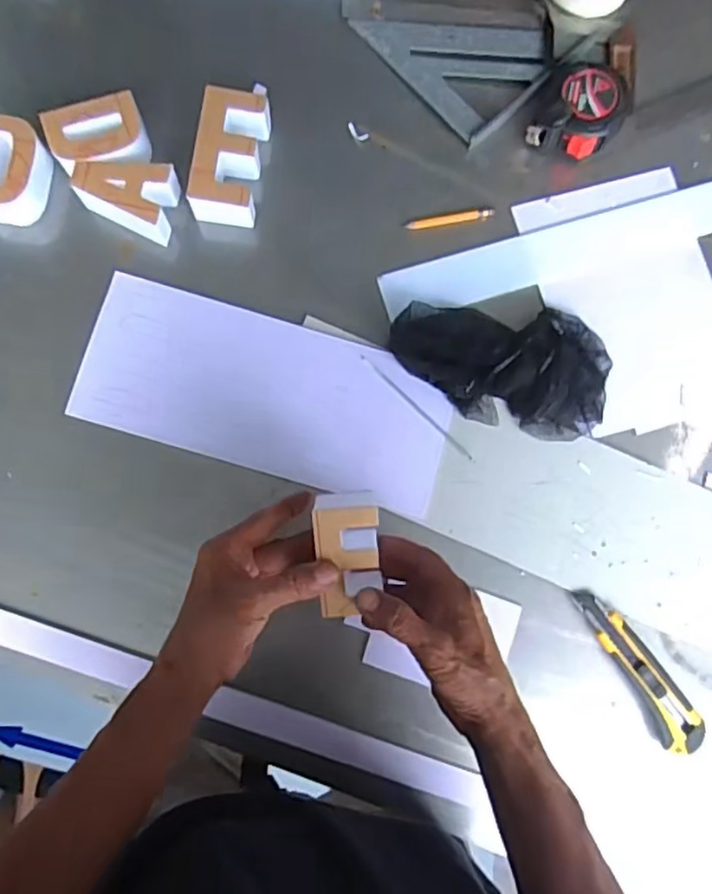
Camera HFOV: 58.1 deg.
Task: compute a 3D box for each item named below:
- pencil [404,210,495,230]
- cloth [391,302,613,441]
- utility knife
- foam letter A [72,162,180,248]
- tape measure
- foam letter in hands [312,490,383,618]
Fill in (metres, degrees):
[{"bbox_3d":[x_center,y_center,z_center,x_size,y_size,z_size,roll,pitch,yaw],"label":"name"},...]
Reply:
[{"bbox_3d":[0.093,-0.223,0.628,0.086,0.006,0.011,-9,84,-5],"label":"pencil"},{"bbox_3d":[0.135,-0.080,0.586,0.205,0.049,0.121,11,83,-2],"label":"cloth"},{"bbox_3d":[0.257,0.198,0.583,0.036,0.017,0.163,-31,86,-6],"label":"utility knife"},{"bbox_3d":[-0.211,-0.230,0.593,0.089,0.043,0.061,13,83,-2],"label":"foam letter A"},{"bbox_3d":[0.217,-0.330,0.627,0.079,0.035,0.084,0,84,-4],"label":"tape measure"},{"bbox_3d":[-0.008,0.080,0.482,0.047,0.038,0.091,1,88,-4],"label":"foam letter in hands"}]

